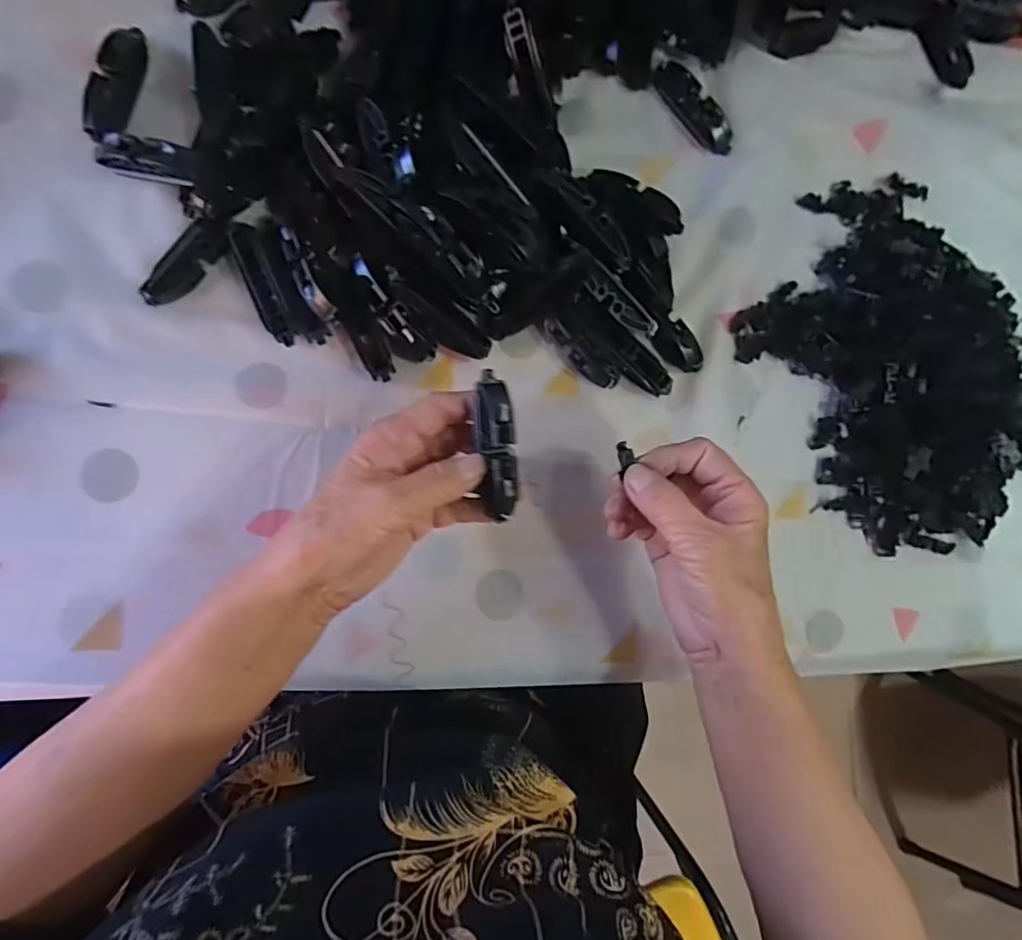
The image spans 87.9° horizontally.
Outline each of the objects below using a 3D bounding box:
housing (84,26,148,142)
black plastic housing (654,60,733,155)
[{"bbox_3d":[-0.252,-0.250,0.337,0.018,0.011,0.077,15,84,-8],"label":"housing"},{"bbox_3d":[0.141,-0.279,0.408,0.023,0.018,0.083,-44,94,-9],"label":"black plastic housing"}]

